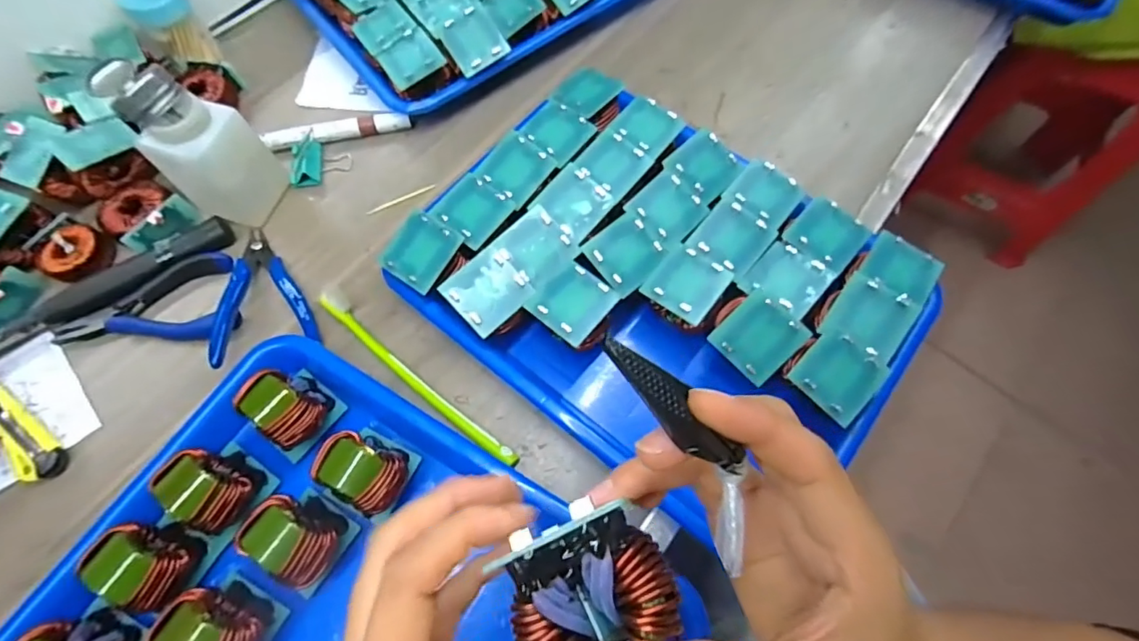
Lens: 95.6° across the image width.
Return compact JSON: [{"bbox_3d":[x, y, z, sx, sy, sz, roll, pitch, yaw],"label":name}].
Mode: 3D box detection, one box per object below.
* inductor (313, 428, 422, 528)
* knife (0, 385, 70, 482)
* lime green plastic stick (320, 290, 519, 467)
[{"bbox_3d":[-0.120,0.090,0.311,0.052,0.047,0.042,31,71,12],"label":"inductor"},{"bbox_3d":[-0.373,0.063,0.343,0.110,0.015,0.022,38,73,15],"label":"knife"},{"bbox_3d":[-0.108,0.037,0.357,0.187,0.014,0.014,39,73,15],"label":"lime green plastic stick"}]

